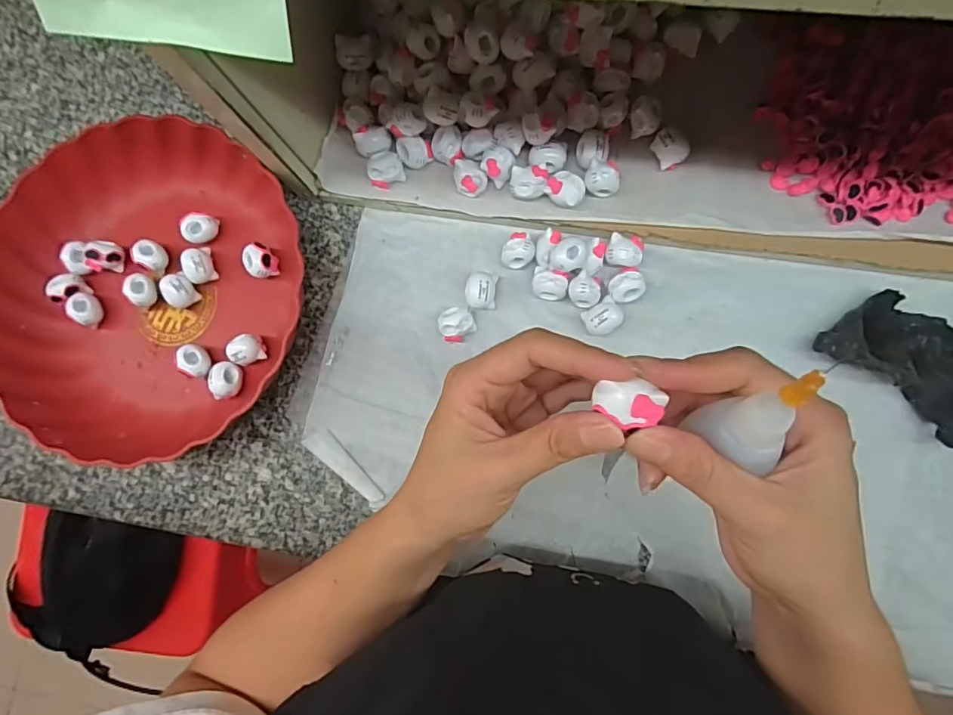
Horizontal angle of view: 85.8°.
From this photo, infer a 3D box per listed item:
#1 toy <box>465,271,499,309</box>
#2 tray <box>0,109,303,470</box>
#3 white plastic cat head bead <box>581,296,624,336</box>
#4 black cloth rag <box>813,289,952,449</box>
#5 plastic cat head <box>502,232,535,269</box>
[{"bbox_3d":[0.004,-0.047,0.364,0.020,0.021,0.025,4,85,7],"label":"toy"},{"bbox_3d":[-0.243,-0.053,0.379,0.214,0.047,0.234,37,89,9],"label":"tray"},{"bbox_3d":[0.086,-0.027,0.353,0.026,0.021,0.023,-31,81,3],"label":"white plastic cat head bead"},{"bbox_3d":[0.274,0.001,0.322,0.097,0.024,0.060,40,90,9],"label":"black cloth rag"},{"bbox_3d":[0.030,-0.074,0.362,0.020,0.019,0.024,29,88,9],"label":"plastic cat head"}]

